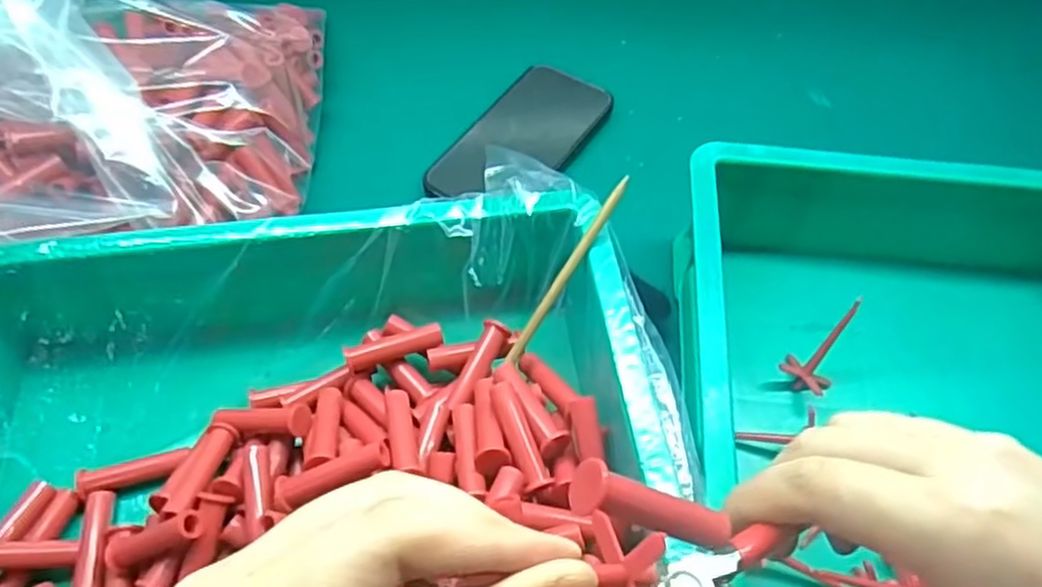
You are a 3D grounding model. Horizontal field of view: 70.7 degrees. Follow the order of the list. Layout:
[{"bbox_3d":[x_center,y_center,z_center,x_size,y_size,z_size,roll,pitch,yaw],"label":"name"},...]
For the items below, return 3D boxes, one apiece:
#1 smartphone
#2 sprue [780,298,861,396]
[{"bbox_3d":[0.001,-0.107,0.515,0.068,0.016,0.142,30,60,17],"label":"smartphone"},{"bbox_3d":[0.171,0.028,0.408,0.027,0.059,0.024,39,23,21],"label":"sprue"}]

